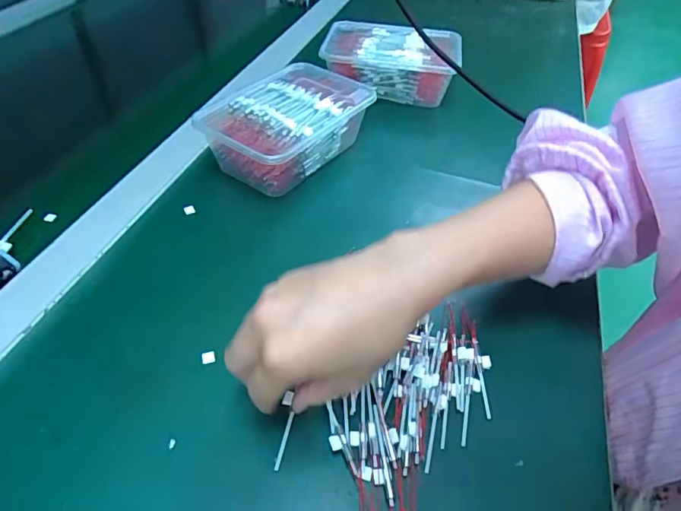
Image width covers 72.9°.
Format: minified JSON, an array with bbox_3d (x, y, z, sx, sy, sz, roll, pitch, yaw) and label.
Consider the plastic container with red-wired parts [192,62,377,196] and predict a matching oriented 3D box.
[{"bbox_3d":[-0.053,-0.132,0.476,0.122,0.060,0.165,25,51,18],"label":"plastic container with red-wired parts"}]

